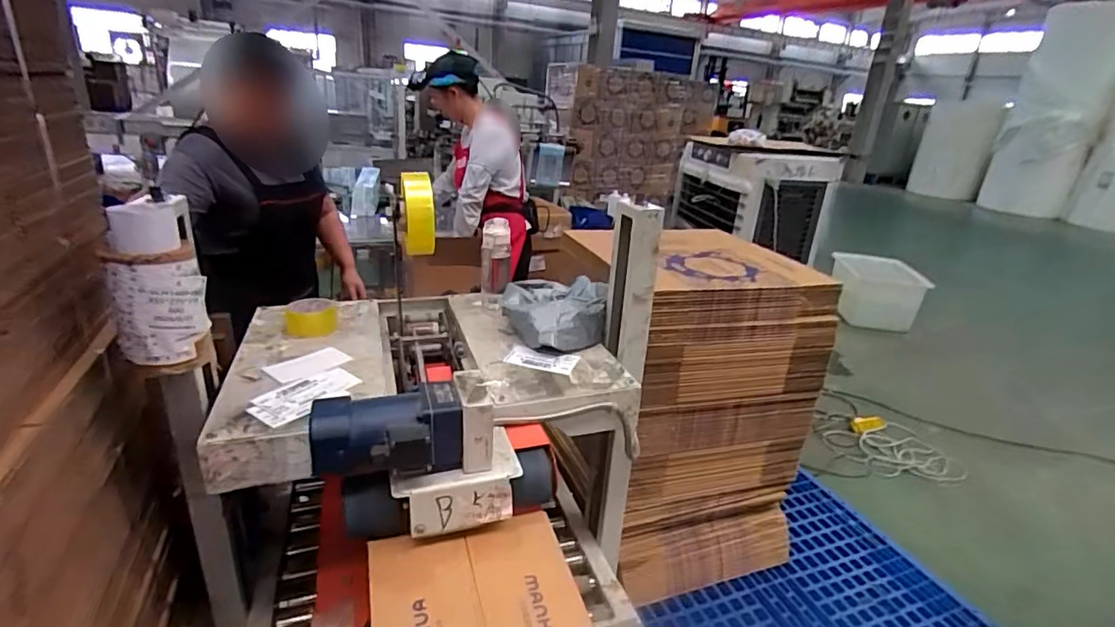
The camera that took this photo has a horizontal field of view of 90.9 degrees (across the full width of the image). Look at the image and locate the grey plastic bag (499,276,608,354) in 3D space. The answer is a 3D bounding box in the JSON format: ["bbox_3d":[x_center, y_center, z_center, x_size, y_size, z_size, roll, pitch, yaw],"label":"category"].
[{"bbox_3d":[-0.009,0.000,1.161,0.216,0.088,0.245,6,22,5],"label":"grey plastic bag"}]

